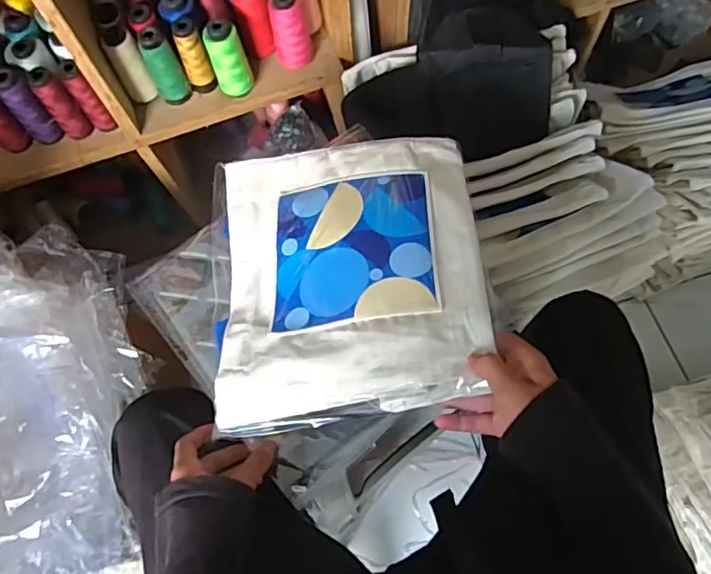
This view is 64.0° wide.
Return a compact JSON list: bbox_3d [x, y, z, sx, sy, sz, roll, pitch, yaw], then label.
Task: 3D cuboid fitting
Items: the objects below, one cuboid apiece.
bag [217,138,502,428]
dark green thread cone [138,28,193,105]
[{"bbox_3d":[-0.011,-0.022,0.531,0.242,0.032,0.281,-11,58,13],"label":"bag"},{"bbox_3d":[-0.270,-0.308,0.805,0.040,0.108,0.037,-29,70,-8],"label":"dark green thread cone"}]

